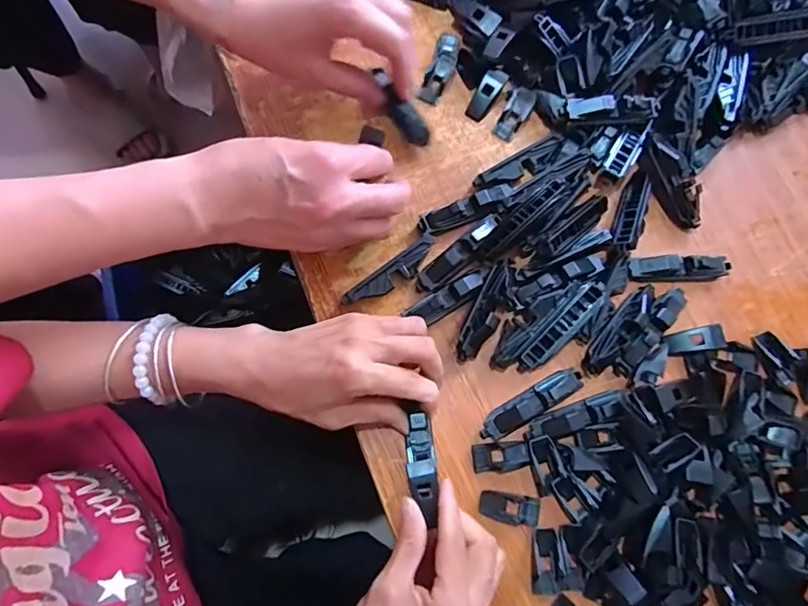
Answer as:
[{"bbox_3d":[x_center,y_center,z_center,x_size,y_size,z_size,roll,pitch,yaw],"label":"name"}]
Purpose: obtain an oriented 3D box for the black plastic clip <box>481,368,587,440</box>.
[{"bbox_3d":[0.091,0.071,0.344,0.080,0.014,0.019,-29,81,-9],"label":"black plastic clip"}]

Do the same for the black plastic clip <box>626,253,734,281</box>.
[{"bbox_3d":[0.214,-0.027,0.377,0.079,0.020,0.017,-2,78,-4],"label":"black plastic clip"}]

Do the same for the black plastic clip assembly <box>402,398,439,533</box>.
[{"bbox_3d":[0.012,0.109,0.327,0.019,0.021,0.073,-6,69,-2],"label":"black plastic clip assembly"}]

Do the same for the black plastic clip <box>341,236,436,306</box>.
[{"bbox_3d":[-0.008,-0.021,0.359,0.081,0.016,0.017,-35,82,-10],"label":"black plastic clip"}]

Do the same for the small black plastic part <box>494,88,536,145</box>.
[{"bbox_3d":[0.092,-0.156,0.401,0.021,0.007,0.046,30,94,6],"label":"small black plastic part"}]

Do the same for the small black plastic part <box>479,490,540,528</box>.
[{"bbox_3d":[0.073,0.141,0.334,0.041,0.008,0.020,11,77,-1],"label":"small black plastic part"}]

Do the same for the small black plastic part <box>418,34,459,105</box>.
[{"bbox_3d":[0.030,-0.195,0.404,0.019,0.013,0.060,21,92,4],"label":"small black plastic part"}]

